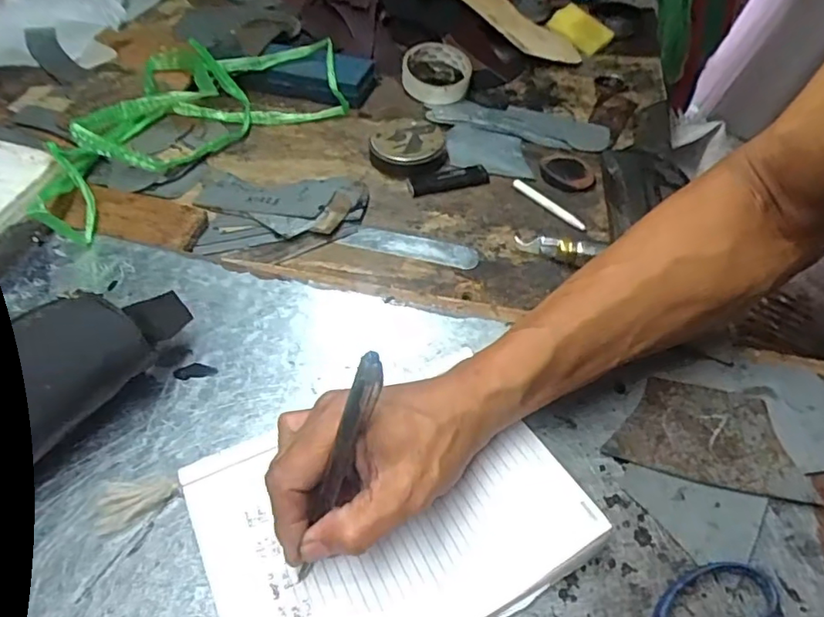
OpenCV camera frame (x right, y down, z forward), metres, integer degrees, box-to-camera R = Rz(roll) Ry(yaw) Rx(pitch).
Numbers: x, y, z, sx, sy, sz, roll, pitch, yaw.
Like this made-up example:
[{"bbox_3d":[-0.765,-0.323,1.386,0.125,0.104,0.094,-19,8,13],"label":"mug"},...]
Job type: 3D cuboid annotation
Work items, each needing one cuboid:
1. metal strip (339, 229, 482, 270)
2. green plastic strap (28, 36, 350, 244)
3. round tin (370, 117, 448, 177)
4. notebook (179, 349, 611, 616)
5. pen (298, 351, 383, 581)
[{"bbox_3d":[-0.002,-0.055,0.507,0.120,0.004,0.027,11,49,8],"label":"metal strip"},{"bbox_3d":[-0.242,-0.218,0.598,0.243,0.046,0.375,35,56,26],"label":"green plastic strap"},{"bbox_3d":[-0.004,-0.166,0.589,0.077,0.031,0.073,1,48,-1],"label":"round tin"},{"bbox_3d":[-0.014,0.109,0.317,0.195,0.024,0.149,-19,52,-18],"label":"notebook"},{"bbox_3d":[-0.037,0.081,0.279,0.010,0.134,0.015,24,20,19],"label":"pen"}]

